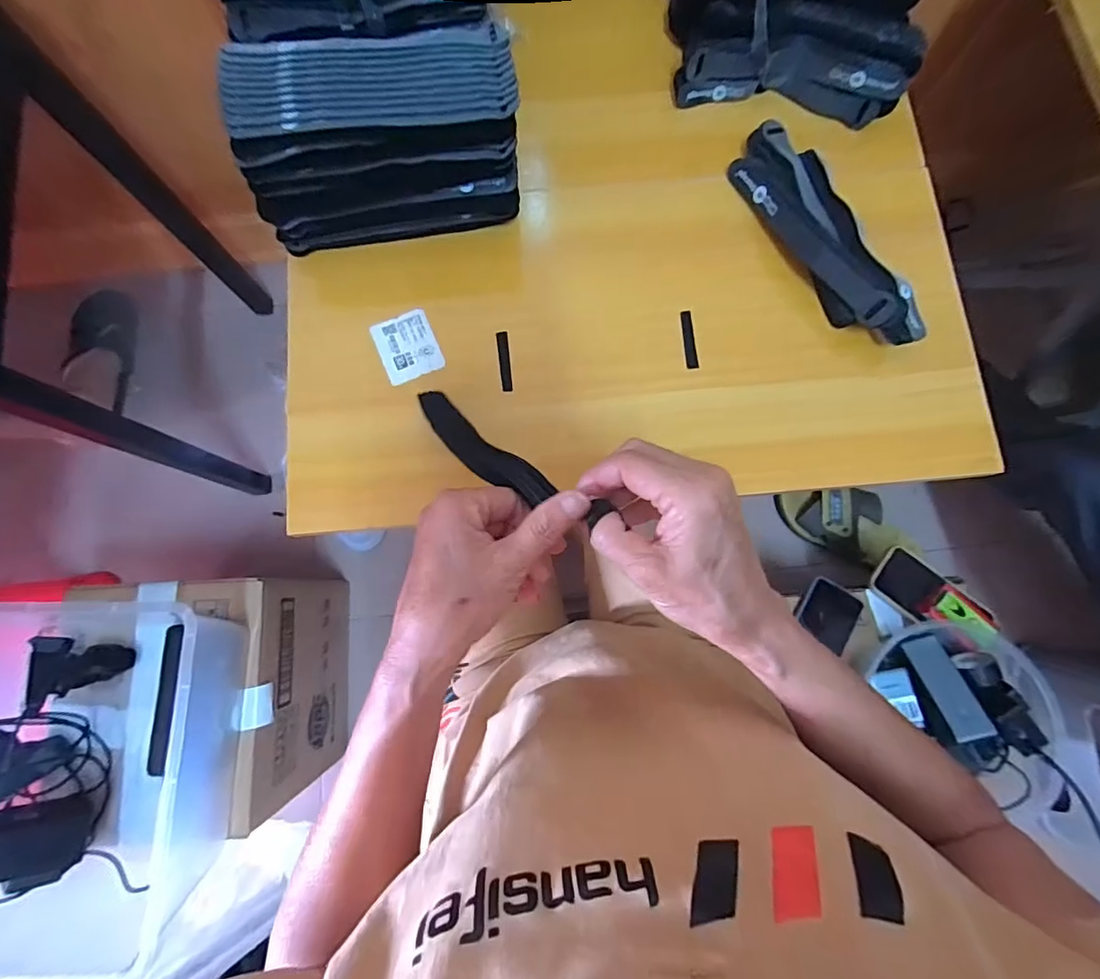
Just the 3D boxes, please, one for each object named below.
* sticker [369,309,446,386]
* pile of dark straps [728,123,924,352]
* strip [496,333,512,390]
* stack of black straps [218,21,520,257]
[{"bbox_3d":[-0.123,-0.123,0.447,0.049,0.004,0.060,-24,78,-8],"label":"sticker"},{"bbox_3d":[0.238,-0.221,0.453,0.066,0.040,0.233,-25,82,-5],"label":"pile of dark straps"},{"bbox_3d":[-0.039,-0.110,0.445,0.010,0.005,0.055,-7,80,-2],"label":"strip"},{"bbox_3d":[-0.127,-0.272,0.415,0.206,0.121,0.092,-9,80,-3],"label":"stack of black straps"}]

